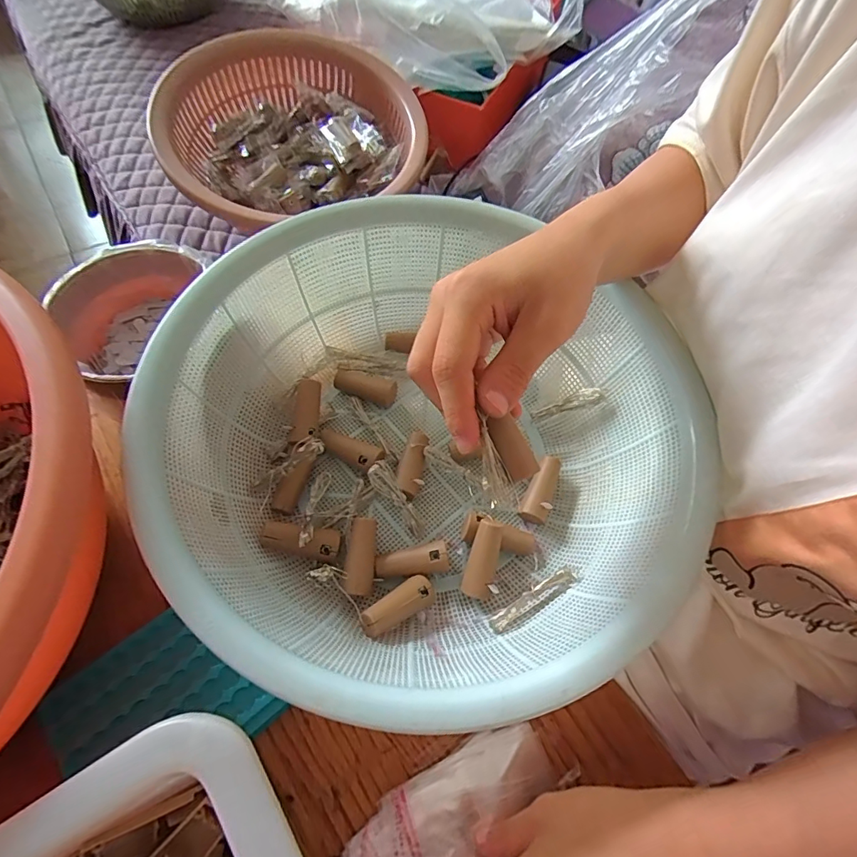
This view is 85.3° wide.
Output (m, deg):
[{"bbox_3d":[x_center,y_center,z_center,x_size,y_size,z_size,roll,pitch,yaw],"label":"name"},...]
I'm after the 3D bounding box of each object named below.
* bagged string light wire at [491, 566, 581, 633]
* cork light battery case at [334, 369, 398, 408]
[{"bbox_3d":[0.068,0.109,0.296,0.065,0.012,0.013,-29,68,-17],"label":"bagged string light wire"},{"bbox_3d":[-0.051,-0.035,0.380,0.052,0.019,0.019,18,63,5],"label":"cork light battery case"}]

